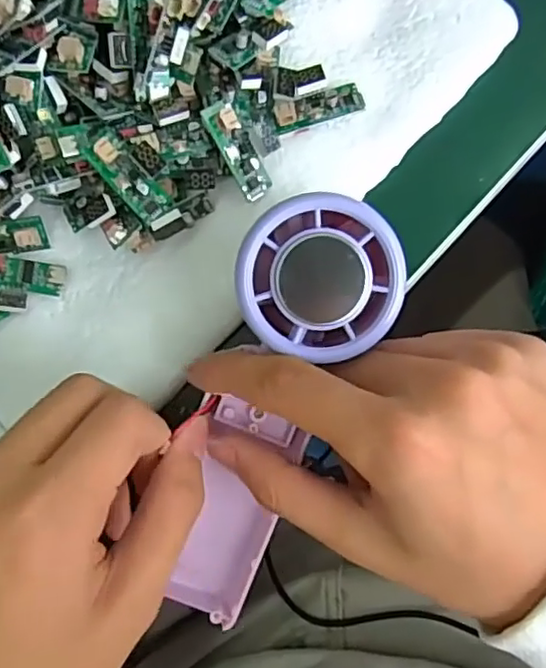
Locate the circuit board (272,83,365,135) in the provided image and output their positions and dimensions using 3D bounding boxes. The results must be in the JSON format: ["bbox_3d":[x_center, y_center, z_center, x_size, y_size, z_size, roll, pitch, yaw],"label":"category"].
[{"bbox_3d":[0.019,-0.092,0.254,0.037,0.004,0.012,-15,103,-1],"label":"circuit board"}]

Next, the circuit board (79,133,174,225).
[{"bbox_3d":[-0.056,-0.060,0.239,0.014,0.008,0.038,-44,108,0],"label":"circuit board"}]

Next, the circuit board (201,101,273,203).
[{"bbox_3d":[-0.014,-0.073,0.249,0.013,0.010,0.039,-29,111,2],"label":"circuit board"}]

